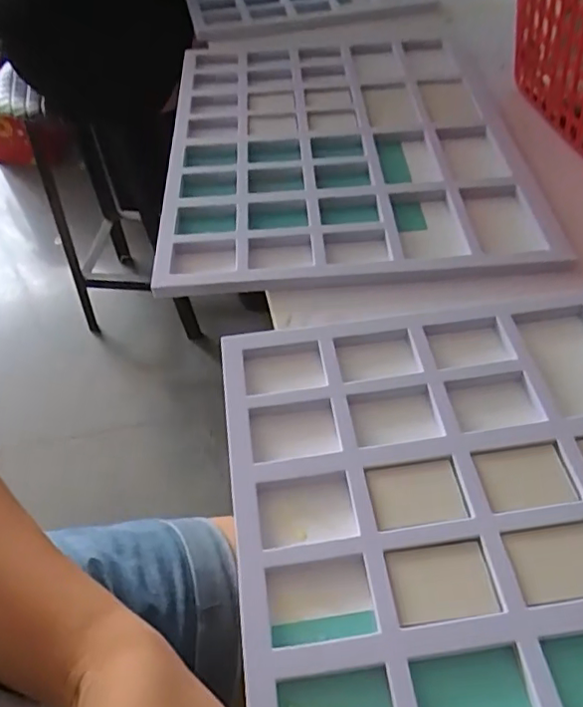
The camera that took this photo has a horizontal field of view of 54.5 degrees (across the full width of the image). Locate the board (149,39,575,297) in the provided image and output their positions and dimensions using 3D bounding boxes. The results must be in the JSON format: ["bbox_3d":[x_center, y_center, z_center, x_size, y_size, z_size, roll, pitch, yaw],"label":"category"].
[{"bbox_3d":[0.052,-0.220,0.595,0.351,0.052,0.434,-3,48,0],"label":"board"}]

